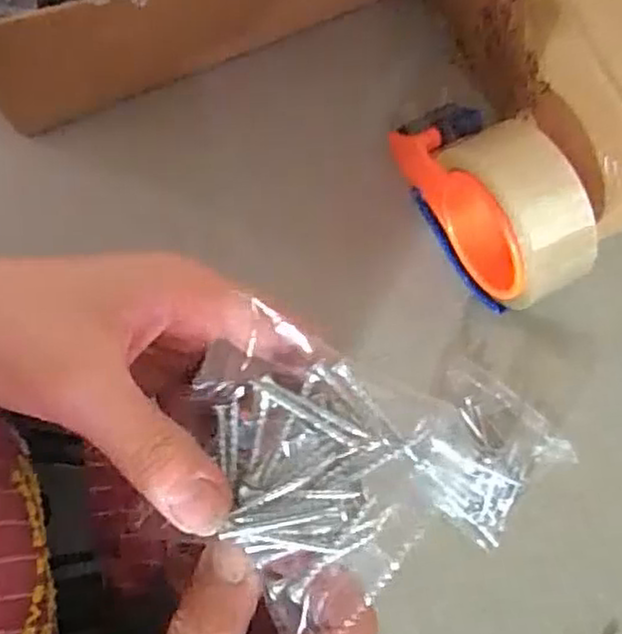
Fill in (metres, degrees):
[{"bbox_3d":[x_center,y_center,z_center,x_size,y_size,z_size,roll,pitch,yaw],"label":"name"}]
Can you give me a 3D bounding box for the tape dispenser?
[{"bbox_3d":[0.101,-0.072,0.421,0.058,0.097,0.142,-32,80,-7],"label":"tape dispenser"}]

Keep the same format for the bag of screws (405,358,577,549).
[{"bbox_3d":[0.100,0.083,0.426,0.082,0.024,0.077,41,80,8],"label":"bag of screws"}]

